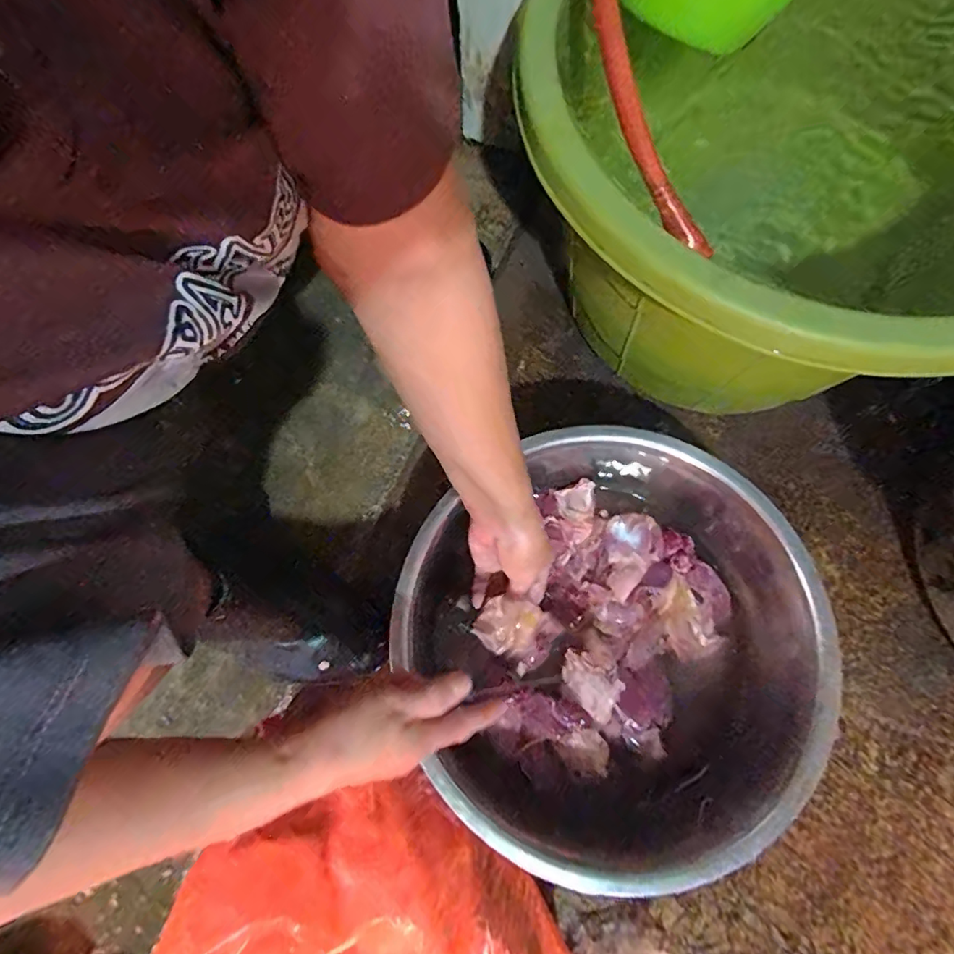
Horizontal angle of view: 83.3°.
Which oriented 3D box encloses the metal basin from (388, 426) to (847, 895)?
[{"bbox_3d":[0.125,0.148,0.502,0.324,0.125,0.343,4,73,2],"label":"metal basin"}]

